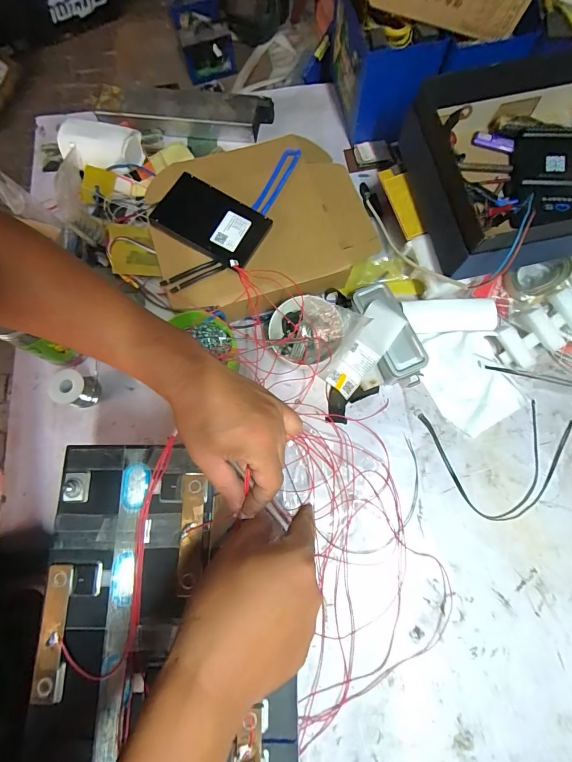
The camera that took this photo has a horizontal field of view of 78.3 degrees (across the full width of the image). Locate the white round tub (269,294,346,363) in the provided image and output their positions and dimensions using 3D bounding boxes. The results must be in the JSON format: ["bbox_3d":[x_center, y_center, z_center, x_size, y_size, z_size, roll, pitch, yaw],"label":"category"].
[{"bbox_3d":[0.031,-0.073,0.558,0.108,0.056,0.107,0,75,2],"label":"white round tub"}]

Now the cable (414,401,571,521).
[{"bbox_3d":[0.324,0.119,0.527,0.225,0.011,0.166,-4,75,1],"label":"cable"}]

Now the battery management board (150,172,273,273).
[{"bbox_3d":[-0.117,-0.248,0.544,0.165,0.020,0.106,31,79,3],"label":"battery management board"}]

